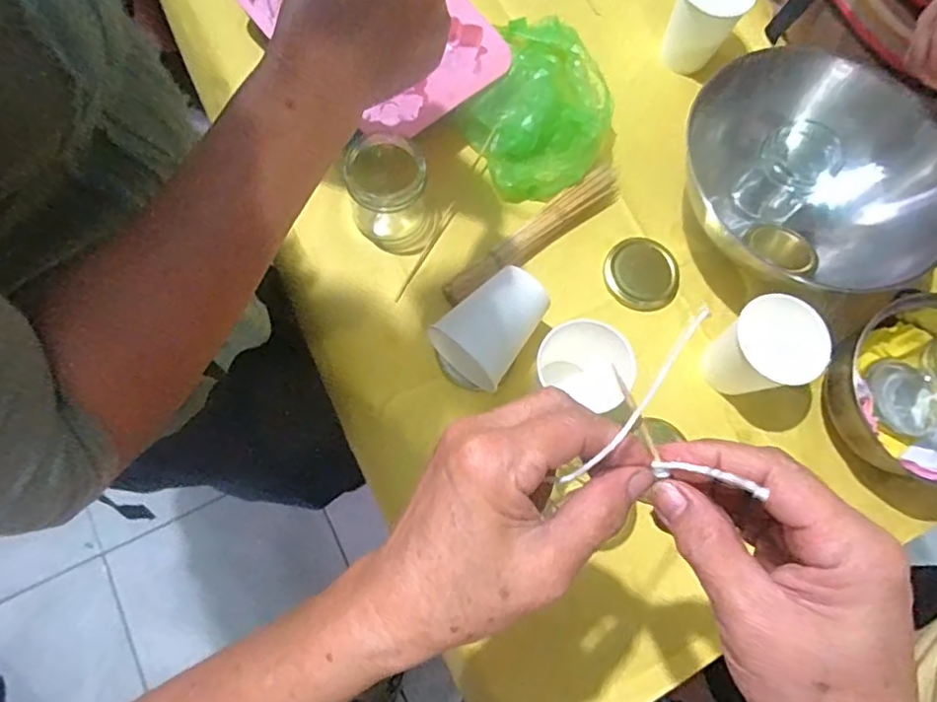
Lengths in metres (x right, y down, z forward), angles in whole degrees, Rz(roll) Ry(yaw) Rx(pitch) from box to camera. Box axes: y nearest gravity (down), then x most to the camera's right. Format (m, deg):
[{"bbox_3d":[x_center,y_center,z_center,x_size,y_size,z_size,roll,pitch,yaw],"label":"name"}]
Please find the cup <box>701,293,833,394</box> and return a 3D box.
[{"bbox_3d":[0.245,0.001,0.485,0.068,0.080,0.073,-26,74,-10],"label":"cup"}]

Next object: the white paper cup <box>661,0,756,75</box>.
[{"bbox_3d":[0.233,-0.331,0.571,0.069,0.085,0.076,21,72,5],"label":"white paper cup"}]

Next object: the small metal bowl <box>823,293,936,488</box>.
[{"bbox_3d":[0.380,0.039,0.482,0.138,0.070,0.156,-27,75,-10],"label":"small metal bowl"}]

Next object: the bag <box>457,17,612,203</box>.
[{"bbox_3d":[0.071,-0.233,0.563,0.135,0.049,0.174,23,73,6],"label":"bag"}]

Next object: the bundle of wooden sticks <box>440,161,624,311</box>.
[{"bbox_3d":[0.062,-0.106,0.538,0.200,0.027,0.028,-38,77,-13],"label":"bundle of wooden sticks"}]

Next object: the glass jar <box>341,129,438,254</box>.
[{"bbox_3d":[-0.068,-0.139,0.518,0.068,0.075,0.079,-37,77,-13],"label":"glass jar"}]

